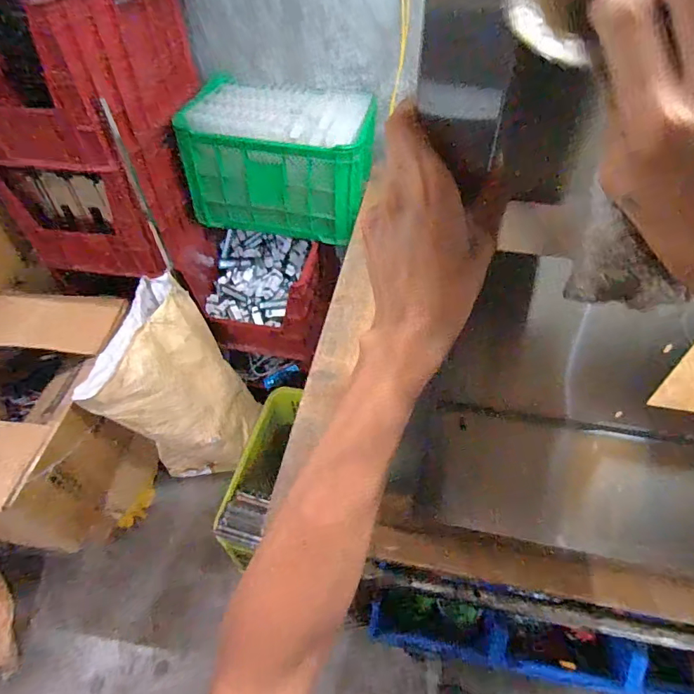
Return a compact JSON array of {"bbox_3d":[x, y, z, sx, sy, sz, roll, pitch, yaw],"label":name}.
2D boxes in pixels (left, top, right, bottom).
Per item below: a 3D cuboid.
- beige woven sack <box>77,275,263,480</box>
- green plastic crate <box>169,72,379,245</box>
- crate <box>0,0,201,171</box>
[{"bbox_3d":[-0.475,0.126,1.393,0.279,0.484,0.409,5,49,8],"label":"beige woven sack"},{"bbox_3d":[-0.177,-0.549,1.391,0.515,0.322,0.287,8,50,10],"label":"green plastic crate"},{"bbox_3d":[-0.689,-0.720,1.182,0.425,0.339,0.482,8,49,10],"label":"crate"}]

